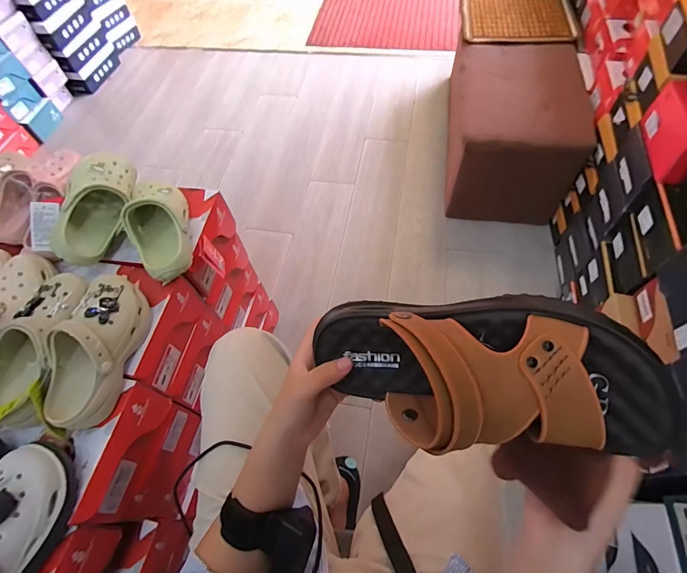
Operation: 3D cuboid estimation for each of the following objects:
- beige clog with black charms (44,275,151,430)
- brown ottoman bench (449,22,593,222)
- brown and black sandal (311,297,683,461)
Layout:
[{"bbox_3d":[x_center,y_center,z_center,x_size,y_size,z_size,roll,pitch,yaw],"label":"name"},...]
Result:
[{"bbox_3d":[-0.390,0.084,0.582,0.087,0.090,0.247,7,61,8],"label":"beige clog with black charms"},{"bbox_3d":[0.632,-0.588,1.437,0.403,0.400,0.566,7,60,6],"label":"brown ottoman bench"},{"bbox_3d":[0.084,0.061,0.262,0.246,0.090,0.095,2,96,22],"label":"brown and black sandal"}]

